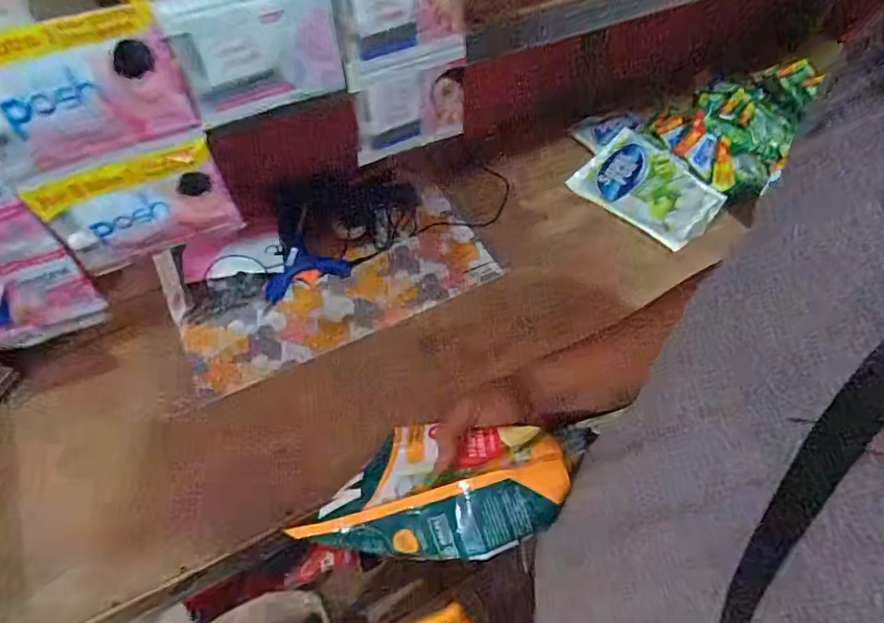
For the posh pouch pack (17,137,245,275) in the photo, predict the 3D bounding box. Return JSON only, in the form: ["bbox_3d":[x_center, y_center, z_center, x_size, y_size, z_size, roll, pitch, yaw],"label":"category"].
[{"bbox_3d":[-0.240,-0.082,0.429,0.129,0.096,0.010,-21,57,-15],"label":"posh pouch pack"}]

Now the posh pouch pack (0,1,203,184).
[{"bbox_3d":[-0.243,-0.145,0.352,0.131,0.082,0.025,-20,56,-15],"label":"posh pouch pack"}]

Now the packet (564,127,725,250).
[{"bbox_3d":[0.356,-0.219,0.916,0.159,0.019,0.236,-46,59,-8],"label":"packet"}]

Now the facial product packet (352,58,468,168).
[{"bbox_3d":[-0.027,-0.180,0.482,0.107,0.076,0.009,-22,57,-16],"label":"facial product packet"}]

